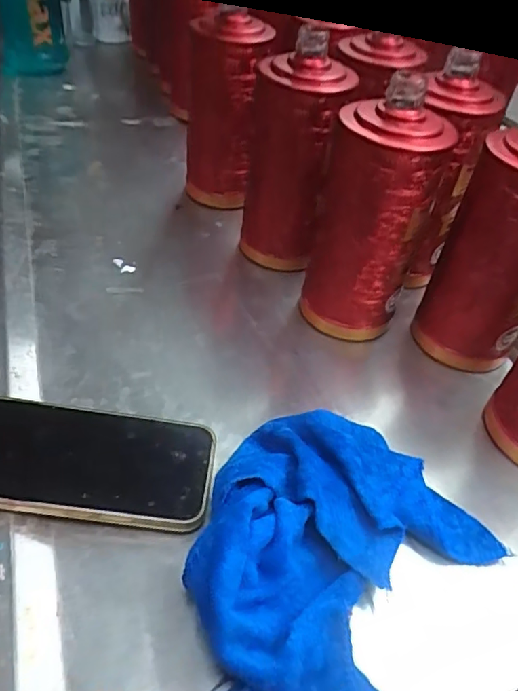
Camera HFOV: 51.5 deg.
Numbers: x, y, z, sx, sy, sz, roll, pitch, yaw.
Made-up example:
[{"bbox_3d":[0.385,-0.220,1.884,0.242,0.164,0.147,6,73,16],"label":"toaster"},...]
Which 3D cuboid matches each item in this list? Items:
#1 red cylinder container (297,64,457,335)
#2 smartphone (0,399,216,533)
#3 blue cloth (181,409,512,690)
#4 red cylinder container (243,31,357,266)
[{"bbox_3d":[0.090,-0.100,0.435,0.086,0.189,0.080,7,43,1],"label":"red cylinder container"},{"bbox_3d":[-0.110,0.072,0.342,0.156,0.019,0.080,6,40,-2],"label":"smartphone"},{"bbox_3d":[0.036,0.107,0.308,0.177,0.051,0.153,-33,56,-32],"label":"blue cloth"},{"bbox_3d":[0.034,-0.176,0.506,0.089,0.188,0.082,7,43,1],"label":"red cylinder container"}]

